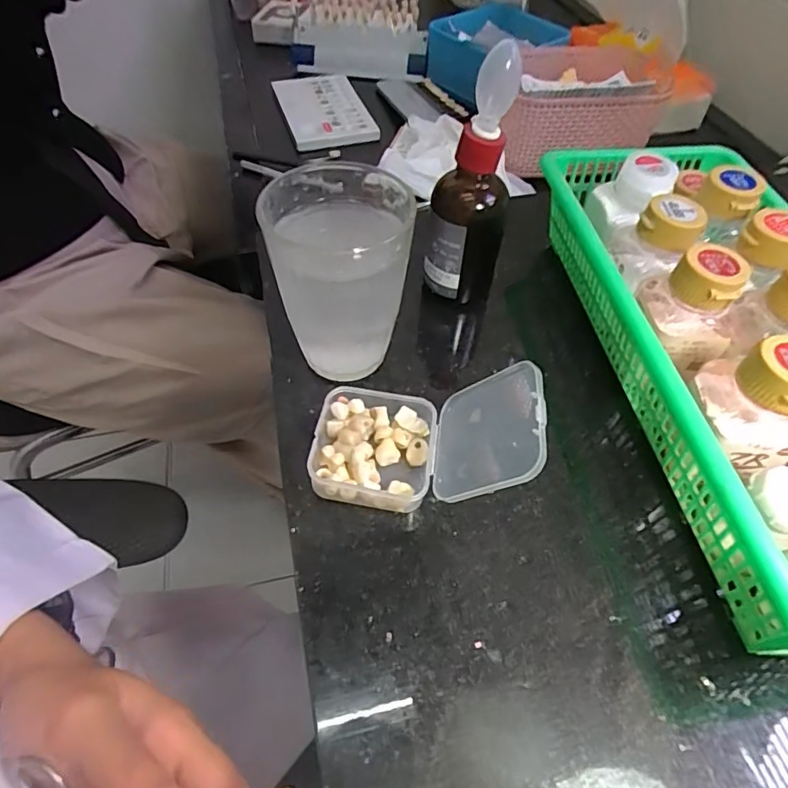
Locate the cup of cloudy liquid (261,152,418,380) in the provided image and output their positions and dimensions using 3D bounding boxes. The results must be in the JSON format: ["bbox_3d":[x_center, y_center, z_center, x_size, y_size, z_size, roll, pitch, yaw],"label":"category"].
[{"bbox_3d":[-0.025,-0.056,0.255,0.062,0.087,0.067,2,52,-2],"label":"cup of cloudy liquid"}]

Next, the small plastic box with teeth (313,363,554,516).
[{"bbox_3d":[0.011,0.016,0.232,0.094,0.057,0.055,9,53,4],"label":"small plastic box with teeth"}]

